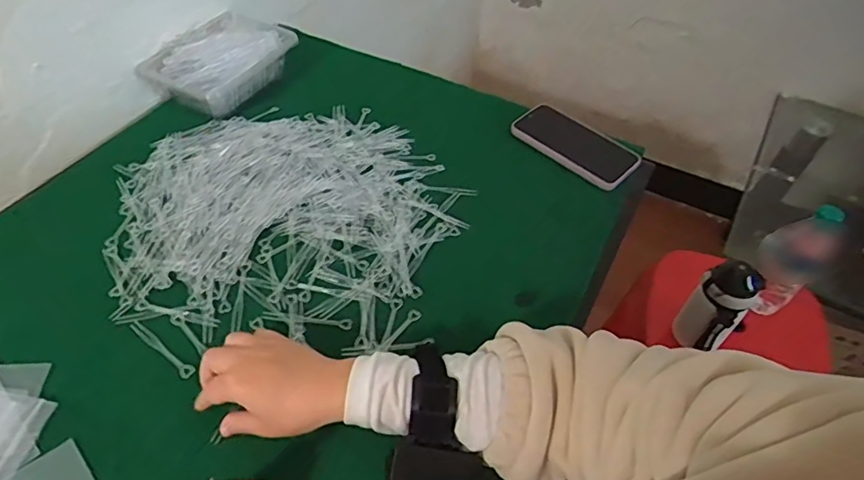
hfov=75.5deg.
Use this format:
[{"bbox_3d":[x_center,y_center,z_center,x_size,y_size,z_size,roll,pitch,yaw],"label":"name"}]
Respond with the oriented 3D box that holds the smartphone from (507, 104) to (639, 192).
[{"bbox_3d":[0.187,-0.127,0.725,0.163,0.017,0.087,34,55,25],"label":"smartphone"}]

